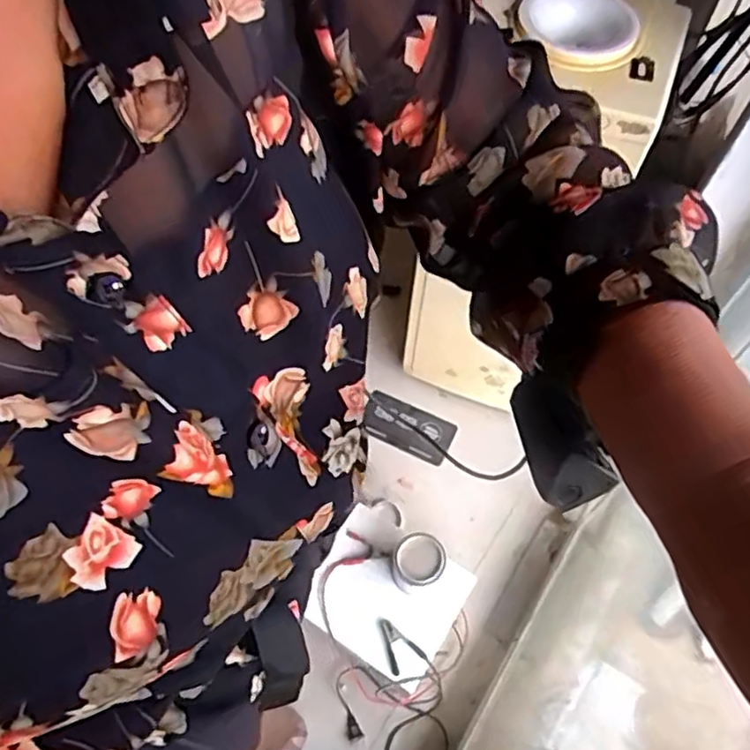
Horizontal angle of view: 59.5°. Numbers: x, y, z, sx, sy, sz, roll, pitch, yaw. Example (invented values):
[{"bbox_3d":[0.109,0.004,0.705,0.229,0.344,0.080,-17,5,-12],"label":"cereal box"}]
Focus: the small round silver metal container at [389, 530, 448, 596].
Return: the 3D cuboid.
[{"bbox_3d":[0.078,0.347,1.208,0.098,0.085,0.093,0,59,0],"label":"small round silver metal container"}]

